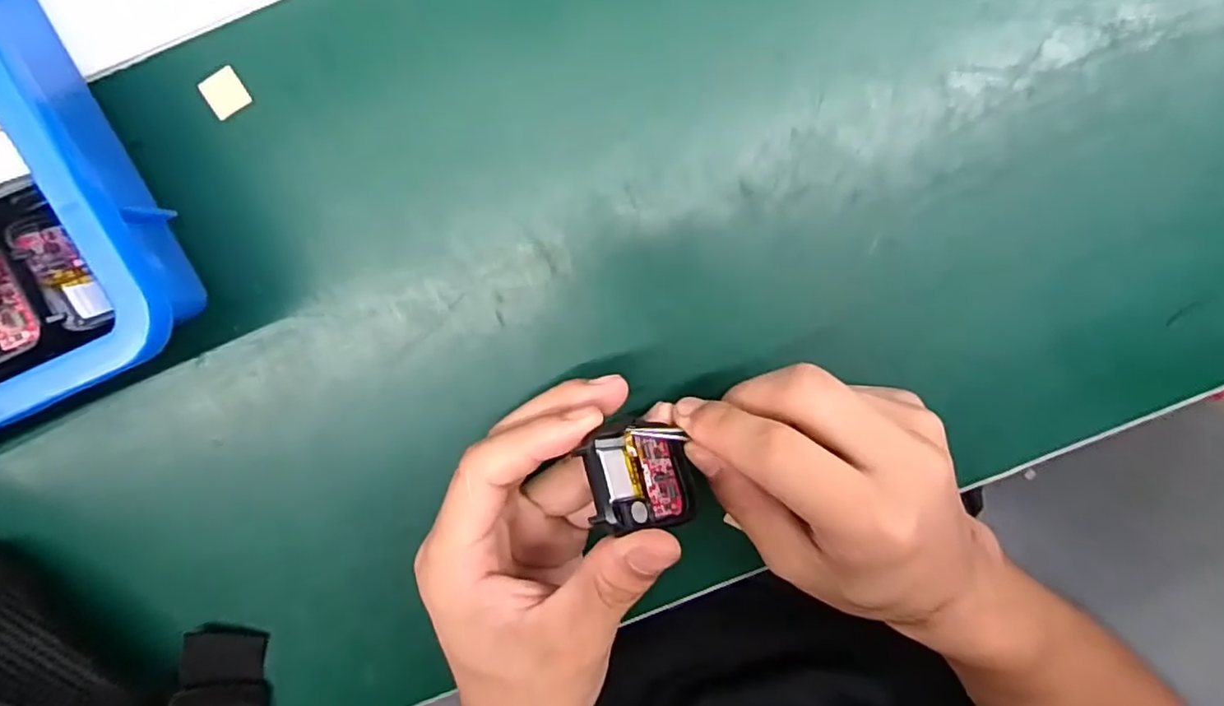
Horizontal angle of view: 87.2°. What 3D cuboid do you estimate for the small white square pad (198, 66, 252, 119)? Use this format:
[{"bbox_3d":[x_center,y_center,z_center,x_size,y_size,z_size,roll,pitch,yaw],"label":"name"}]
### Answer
[{"bbox_3d":[-0.154,-0.103,0.256,0.016,0.004,0.016,-33,98,-6],"label":"small white square pad"}]

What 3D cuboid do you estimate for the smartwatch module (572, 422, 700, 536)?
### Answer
[{"bbox_3d":[0.010,0.042,0.225,0.047,0.007,0.036,6,63,-40],"label":"smartwatch module"}]

